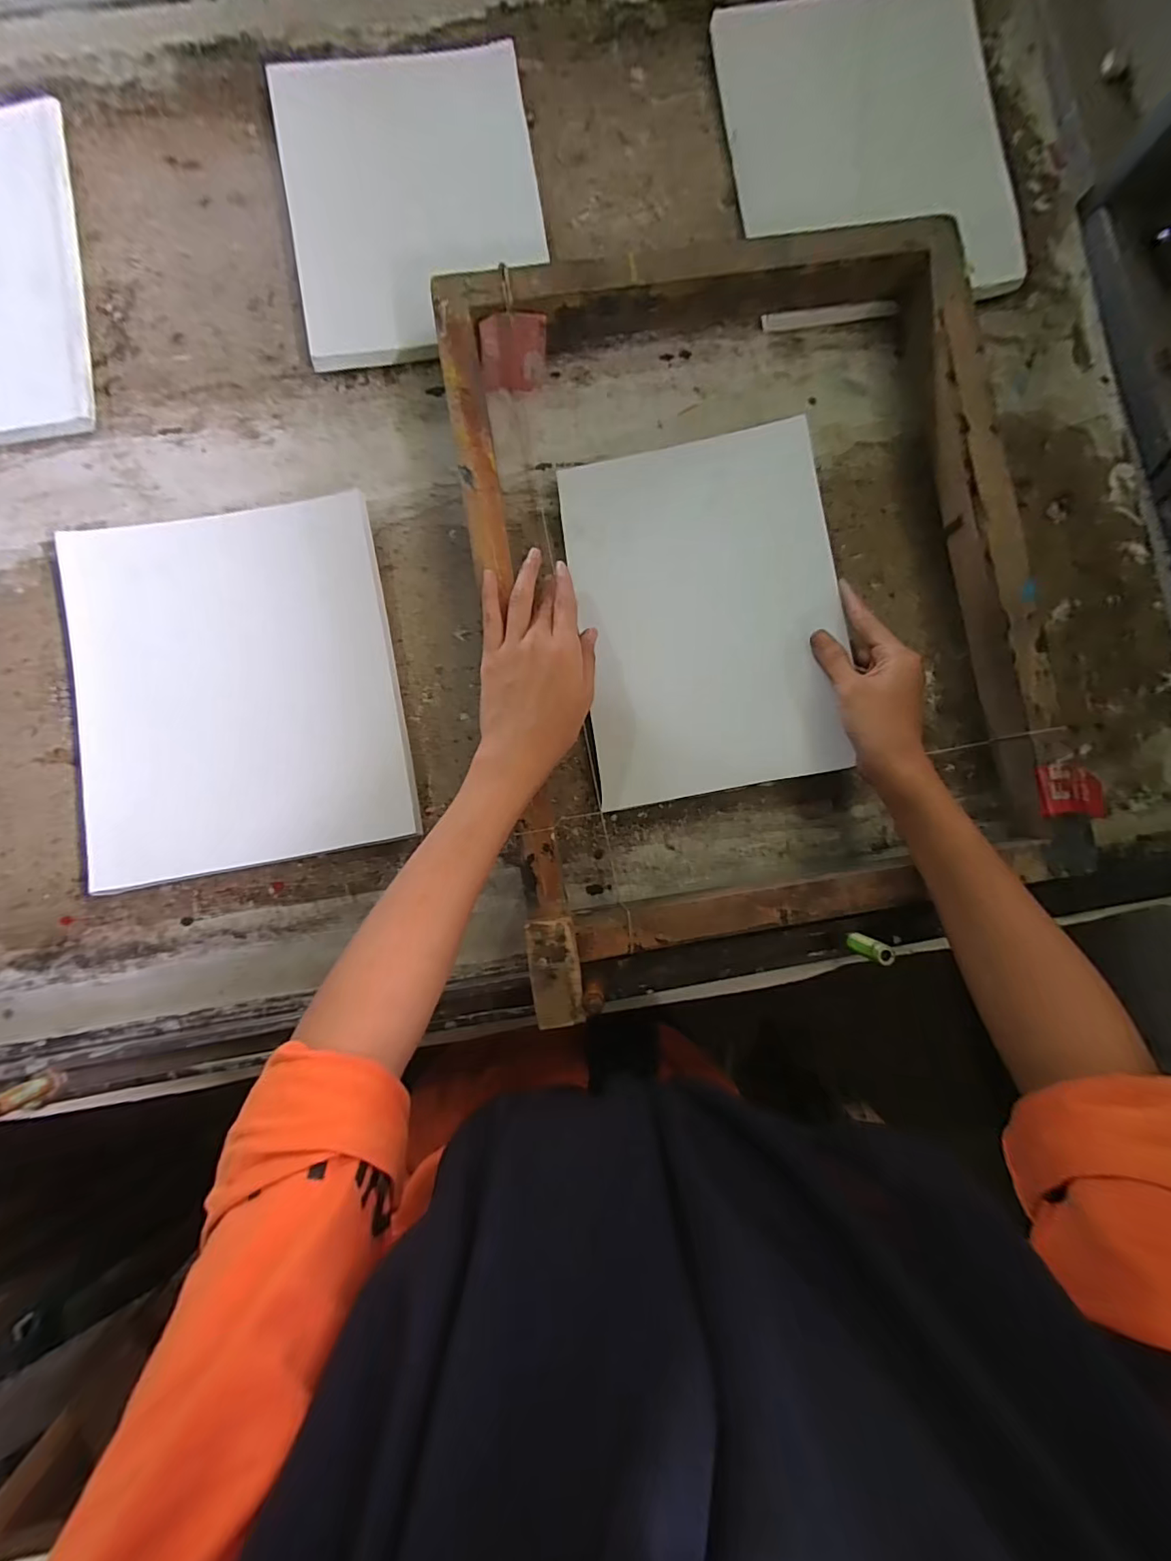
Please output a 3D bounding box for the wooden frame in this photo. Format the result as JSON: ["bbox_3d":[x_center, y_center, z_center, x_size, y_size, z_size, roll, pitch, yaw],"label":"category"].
[{"bbox_3d":[0.127,-0.137,0.389,0.401,0.040,0.527,-9,84,-2],"label":"wooden frame"}]

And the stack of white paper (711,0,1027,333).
[{"bbox_3d":[0.238,-0.537,0.451,0.214,0.018,0.281,-10,89,5],"label":"stack of white paper"}]

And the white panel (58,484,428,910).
[{"bbox_3d":[-0.264,-0.066,0.402,0.235,0.019,0.261,-11,92,-3],"label":"white panel"}]

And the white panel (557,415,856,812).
[{"bbox_3d":[0.091,-0.128,0.403,0.188,0.031,0.267,-8,84,-2],"label":"white panel"}]

